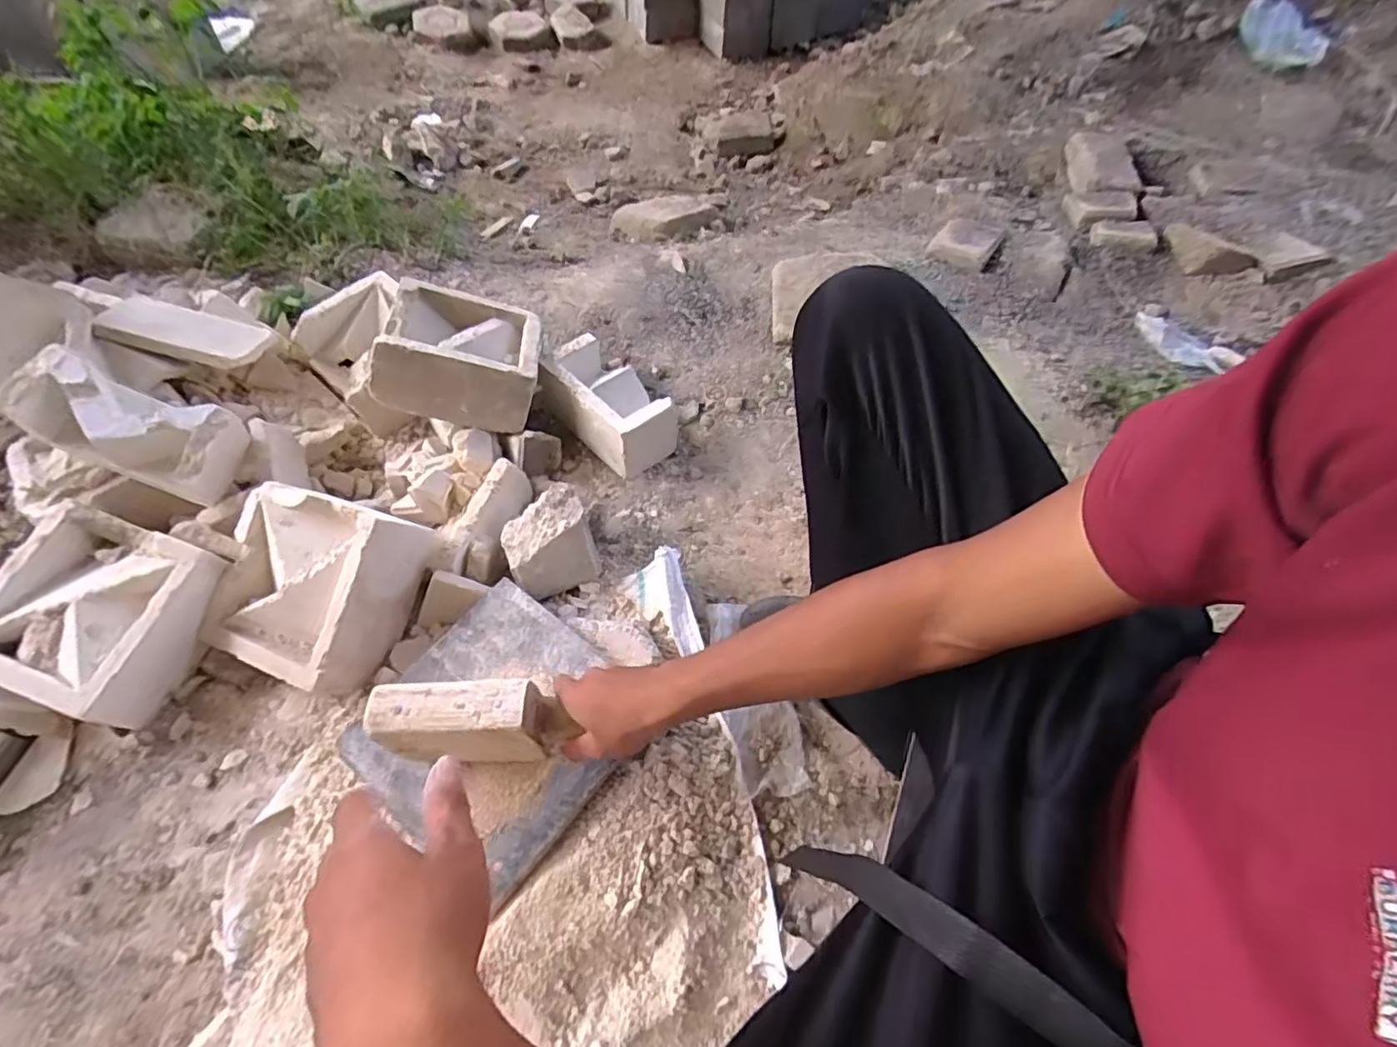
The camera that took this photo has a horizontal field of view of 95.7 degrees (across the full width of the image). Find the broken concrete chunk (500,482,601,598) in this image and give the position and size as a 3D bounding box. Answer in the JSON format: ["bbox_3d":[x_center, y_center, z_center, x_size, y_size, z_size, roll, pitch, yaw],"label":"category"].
[{"bbox_3d":[-0.189,0.028,0.804,0.108,0.088,0.105,-23,59,-15],"label":"broken concrete chunk"}]

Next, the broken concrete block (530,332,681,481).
[{"bbox_3d":[-0.132,-0.189,0.942,0.126,0.091,0.216,-39,65,-23],"label":"broken concrete block"}]

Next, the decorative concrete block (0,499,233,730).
[{"bbox_3d":[-0.680,0.101,0.720,0.230,0.069,0.201,16,57,10],"label":"decorative concrete block"}]

